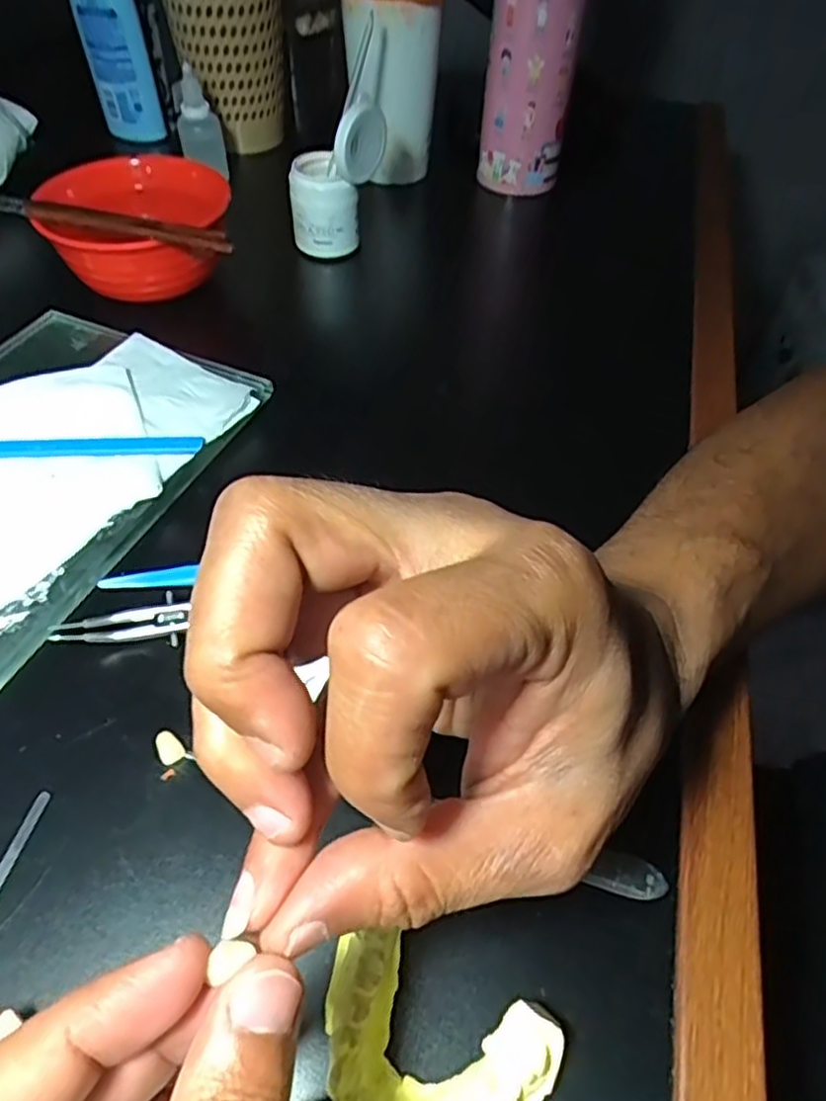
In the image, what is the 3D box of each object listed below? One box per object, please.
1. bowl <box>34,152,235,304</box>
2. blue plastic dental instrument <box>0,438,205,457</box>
[{"bbox_3d":[-0.163,-0.191,0.409,0.105,0.049,0.091,9,50,4],"label":"bowl"},{"bbox_3d":[-0.165,-0.046,0.316,0.133,0.004,0.010,-3,51,-5],"label":"blue plastic dental instrument"}]

